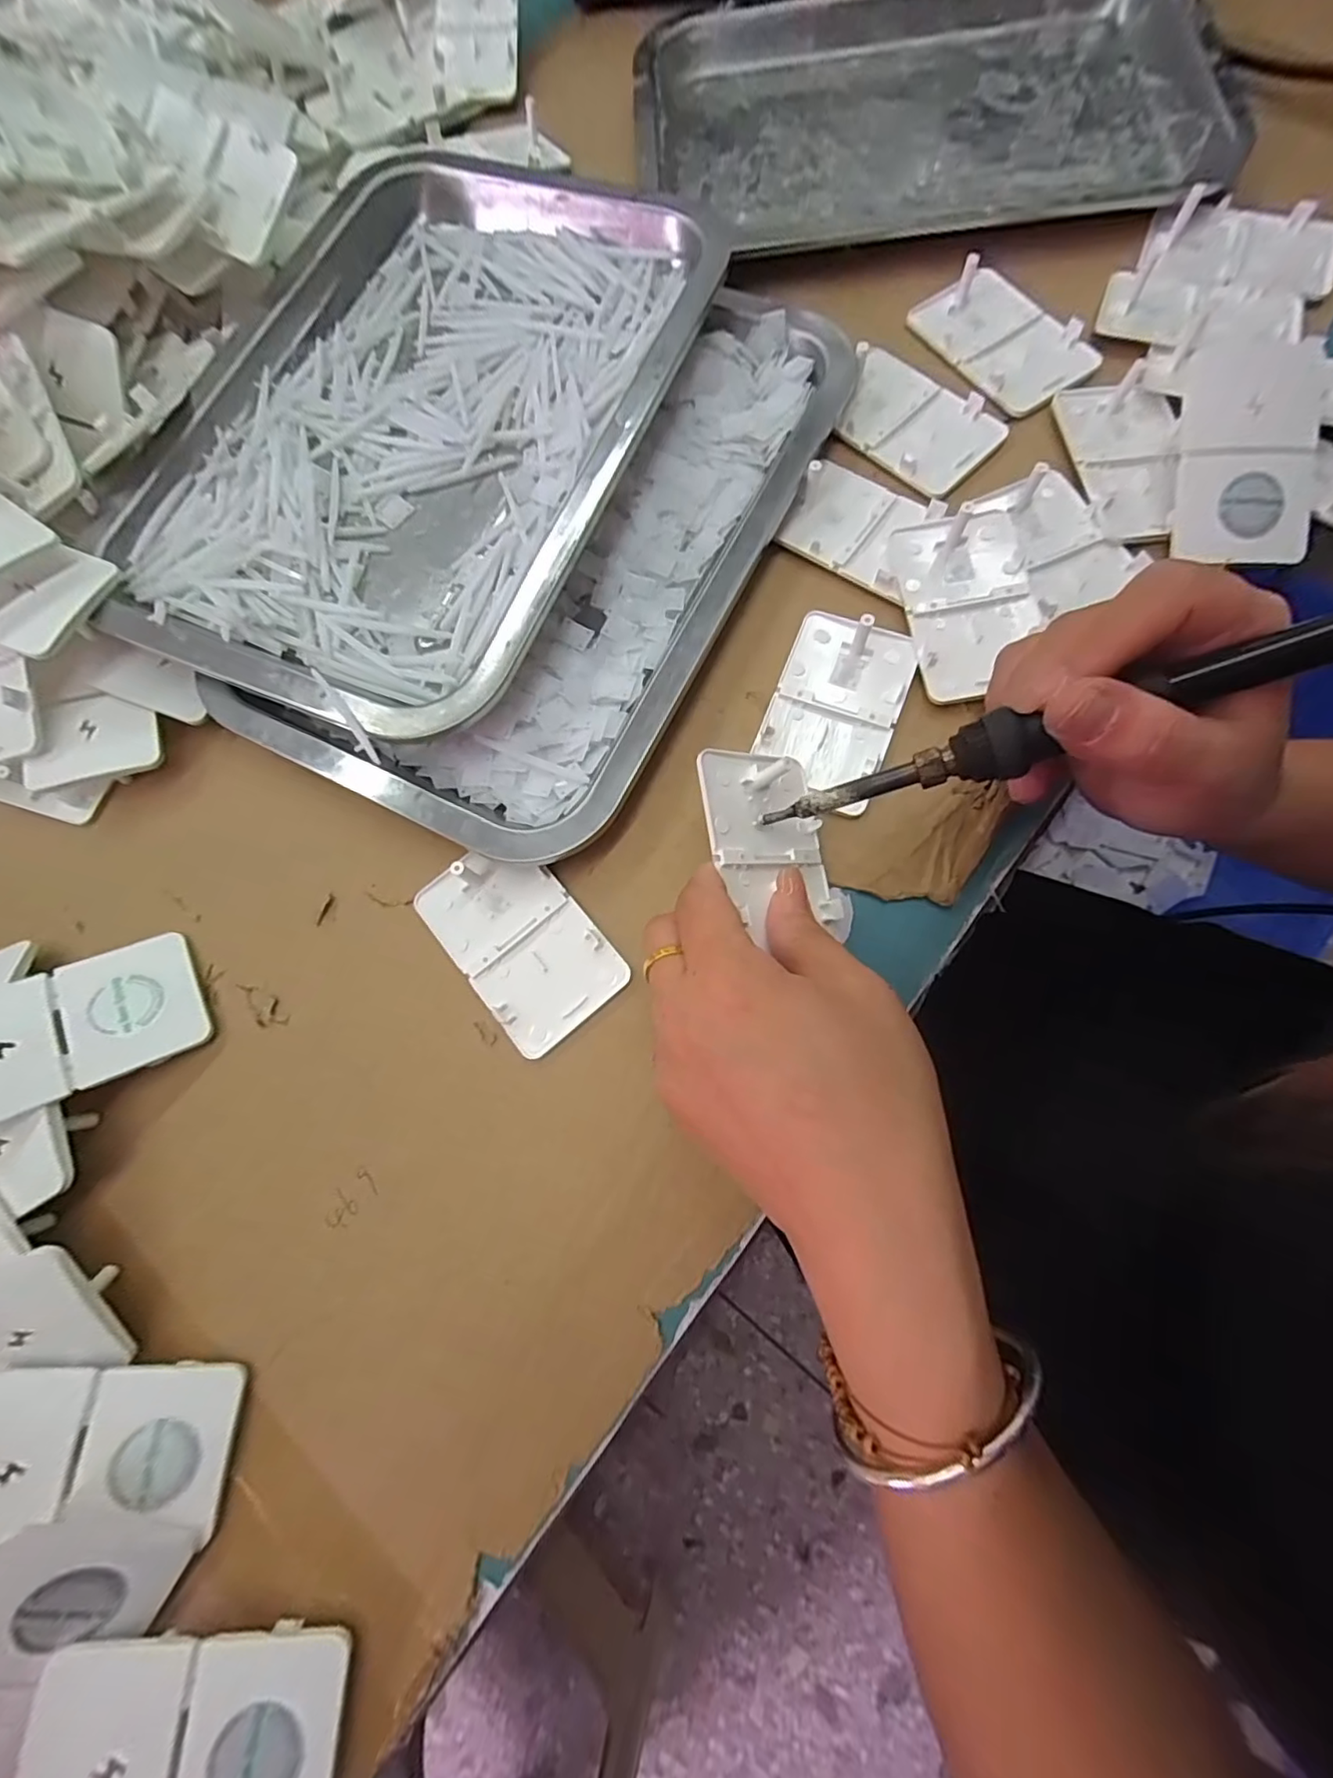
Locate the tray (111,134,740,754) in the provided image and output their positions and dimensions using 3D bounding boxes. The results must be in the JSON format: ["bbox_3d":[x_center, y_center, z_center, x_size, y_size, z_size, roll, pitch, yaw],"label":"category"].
[{"bbox_3d":[-0.118,-0.219,0.271,0.202,0.026,0.300,20,79,5],"label":"tray"}]

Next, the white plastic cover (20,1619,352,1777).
[{"bbox_3d":[-0.140,0.254,0.172,0.085,0.008,0.052,3,76,-4],"label":"white plastic cover"}]

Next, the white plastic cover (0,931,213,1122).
[{"bbox_3d":[-0.236,0.054,0.228,0.093,0.011,0.057,-20,68,-22],"label":"white plastic cover"}]

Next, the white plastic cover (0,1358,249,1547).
[{"bbox_3d":[-0.191,0.186,0.191,0.088,0.007,0.049,4,70,-9],"label":"white plastic cover"}]

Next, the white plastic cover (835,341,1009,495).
[{"bbox_3d":[0.119,-0.227,0.282,0.078,0.011,0.052,42,82,9],"label":"white plastic cover"}]

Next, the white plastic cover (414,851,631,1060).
[{"bbox_3d":[-0.059,0.020,0.238,0.051,0.006,0.085,-41,80,-7],"label":"white plastic cover"}]

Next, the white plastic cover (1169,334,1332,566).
[{"bbox_3d":[0.254,-0.196,0.254,0.058,0.024,0.119,20,79,5],"label":"white plastic cover"}]

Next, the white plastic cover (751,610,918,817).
[{"bbox_3d":[0.072,-0.078,0.251,0.052,0.007,0.085,22,80,5],"label":"white plastic cover"}]

